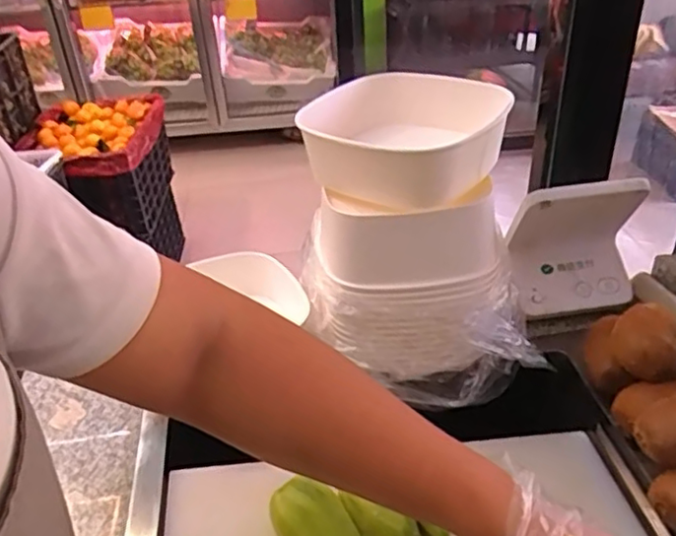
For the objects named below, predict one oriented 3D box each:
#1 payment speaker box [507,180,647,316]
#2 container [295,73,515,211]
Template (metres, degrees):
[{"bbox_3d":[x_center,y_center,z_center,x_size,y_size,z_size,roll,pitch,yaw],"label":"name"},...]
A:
[{"bbox_3d":[0.221,-0.024,0.602,0.120,0.125,0.053,-5,34,-1],"label":"payment speaker box"},{"bbox_3d":[0.056,-0.118,0.570,0.172,0.058,0.159,-3,34,2],"label":"container"}]

